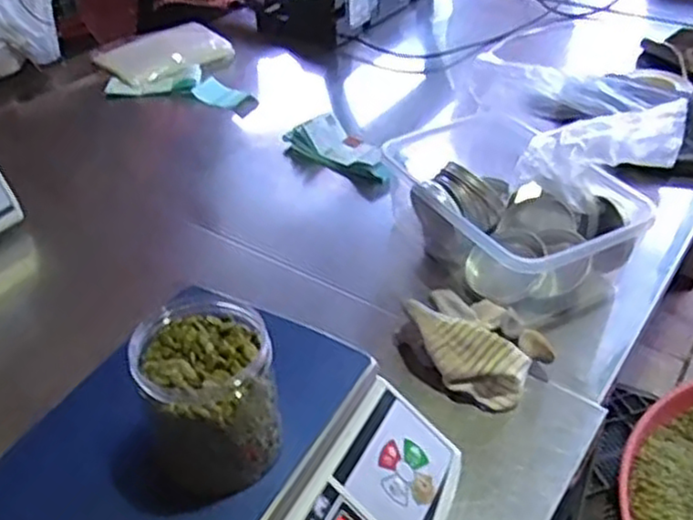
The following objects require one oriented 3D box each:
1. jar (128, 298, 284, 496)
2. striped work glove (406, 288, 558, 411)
[{"bbox_3d":[-0.088,0.087,0.464,0.082,0.099,0.090,-2,40,2],"label":"jar"},{"bbox_3d":[0.123,0.081,0.685,0.140,0.068,0.098,17,44,23],"label":"striped work glove"}]

